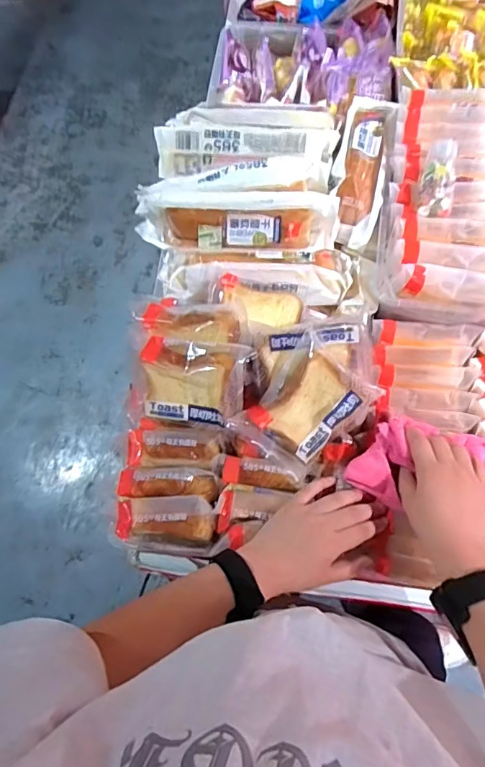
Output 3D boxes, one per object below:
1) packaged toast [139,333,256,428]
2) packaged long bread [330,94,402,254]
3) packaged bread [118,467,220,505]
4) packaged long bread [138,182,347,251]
[{"bbox_3d":[-0.058,0.000,0.541,0.123,0.039,0.095,10,110,9],"label":"packaged toast"},{"bbox_3d":[0.162,-0.298,0.637,0.068,0.041,0.245,11,72,7],"label":"packaged long bread"},{"bbox_3d":[-0.088,0.120,0.569,0.119,0.034,0.037,4,70,0],"label":"packaged bread"},{"bbox_3d":[-0.008,-0.215,0.622,0.257,0.054,0.089,10,72,7],"label":"packaged long bread"}]

